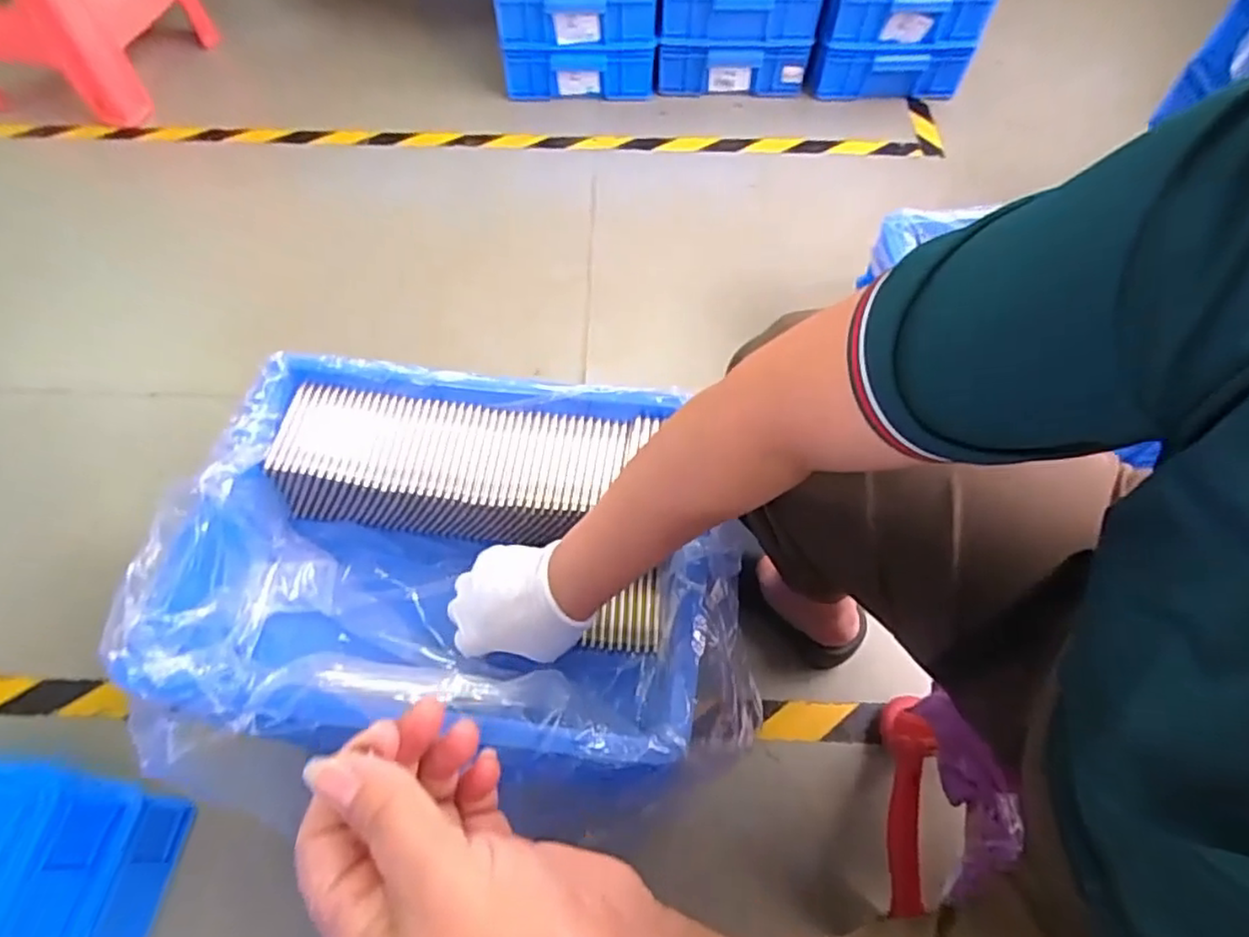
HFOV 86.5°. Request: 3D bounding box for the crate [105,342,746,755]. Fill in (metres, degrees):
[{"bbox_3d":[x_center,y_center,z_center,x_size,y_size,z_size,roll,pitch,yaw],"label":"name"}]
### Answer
[{"bbox_3d":[-0.126,0.079,0.552,0.420,0.129,0.329,5,59,3],"label":"crate"}]

